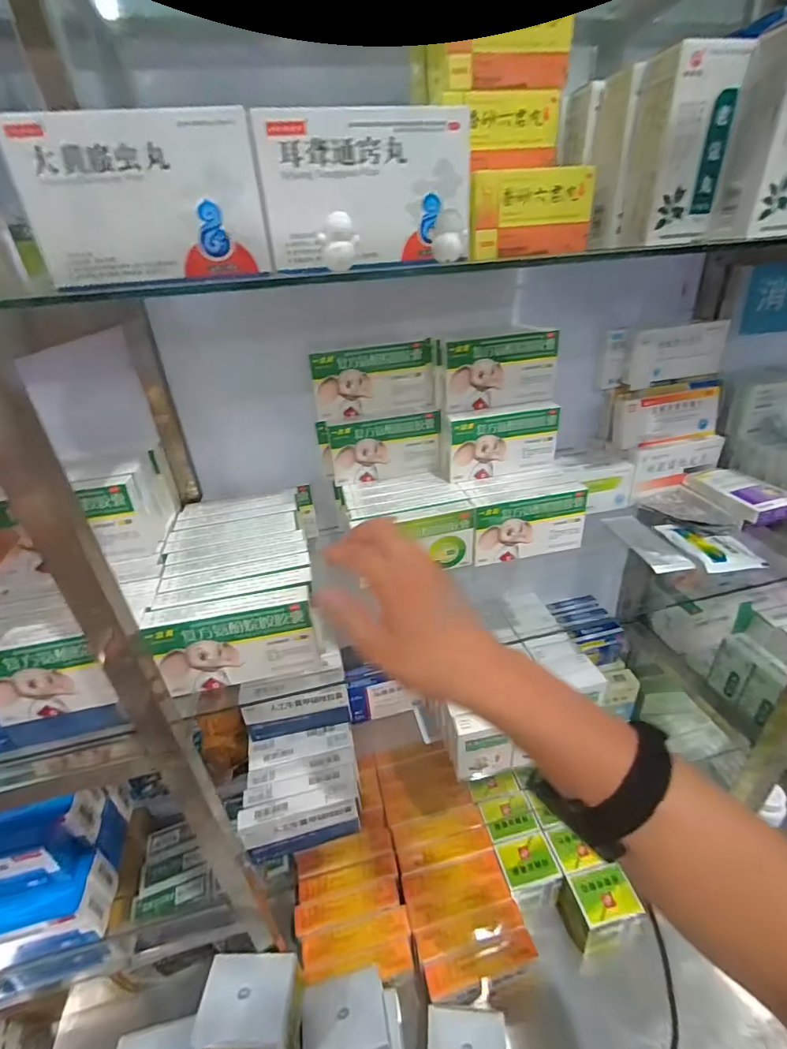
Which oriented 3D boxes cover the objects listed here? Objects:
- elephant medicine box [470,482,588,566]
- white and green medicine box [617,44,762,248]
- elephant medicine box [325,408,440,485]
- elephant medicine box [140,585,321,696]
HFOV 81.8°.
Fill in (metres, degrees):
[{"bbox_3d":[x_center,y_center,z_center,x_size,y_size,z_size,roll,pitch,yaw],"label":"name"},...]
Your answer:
[{"bbox_3d":[0.150,-0.002,0.511,0.129,0.075,0.028,-9,30,-8],"label":"elephant medicine box"},{"bbox_3d":[0.230,-0.298,0.365,0.064,0.119,0.040,-8,30,-5],"label":"white and green medicine box"},{"bbox_3d":[-0.010,-0.093,0.544,0.129,0.077,0.027,-9,30,-7],"label":"elephant medicine box"},{"bbox_3d":[-0.129,0.098,0.379,0.124,0.075,0.023,-10,30,-9],"label":"elephant medicine box"}]

